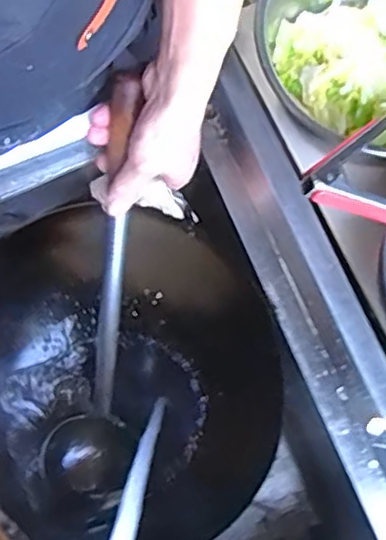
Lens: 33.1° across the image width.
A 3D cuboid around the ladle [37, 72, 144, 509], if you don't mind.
[{"bbox_3d":[-0.090,0.051,0.685,0.099,0.508,0.094,17,33,5],"label":"ladle"}]

